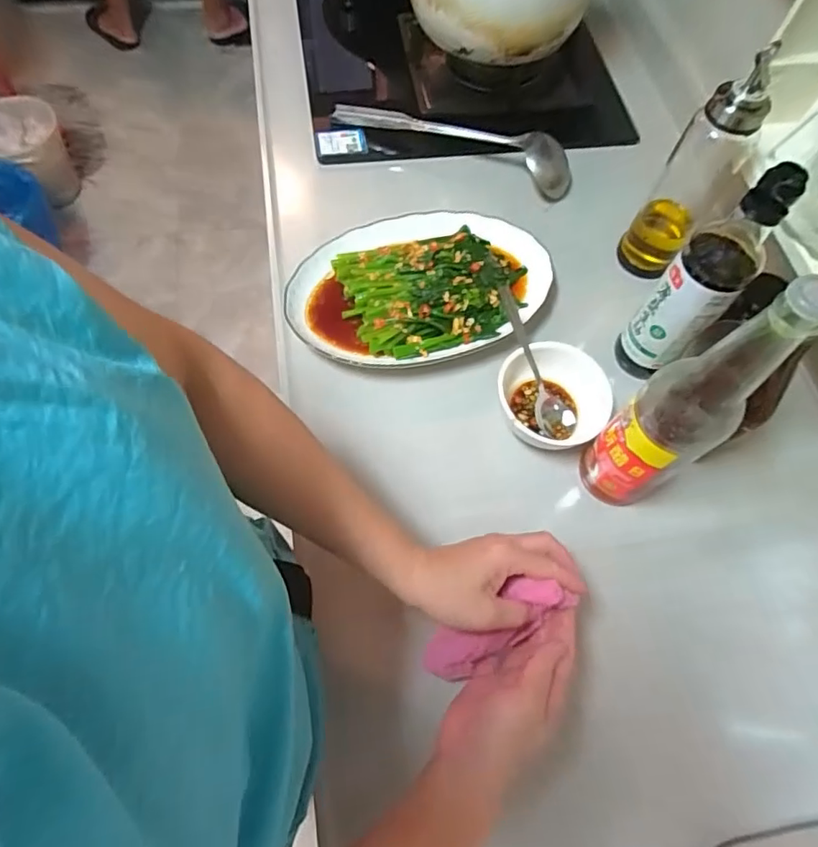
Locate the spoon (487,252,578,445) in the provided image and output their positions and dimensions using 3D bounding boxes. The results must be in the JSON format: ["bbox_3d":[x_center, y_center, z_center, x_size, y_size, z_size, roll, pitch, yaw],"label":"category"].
[{"bbox_3d":[0.122,-0.091,0.575,0.030,0.038,0.225,-15,68,-10],"label":"spoon"}]

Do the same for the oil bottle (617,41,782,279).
[{"bbox_3d":[0.298,-0.255,0.562,0.066,0.238,0.054,36,69,12],"label":"oil bottle"}]

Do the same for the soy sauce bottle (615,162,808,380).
[{"bbox_3d":[0.259,-0.118,0.495,0.053,0.243,0.057,-40,74,-19],"label":"soy sauce bottle"}]

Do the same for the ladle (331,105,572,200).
[{"bbox_3d":[0.058,-0.380,0.704,0.326,0.044,0.063,23,67,7],"label":"ladle"}]

